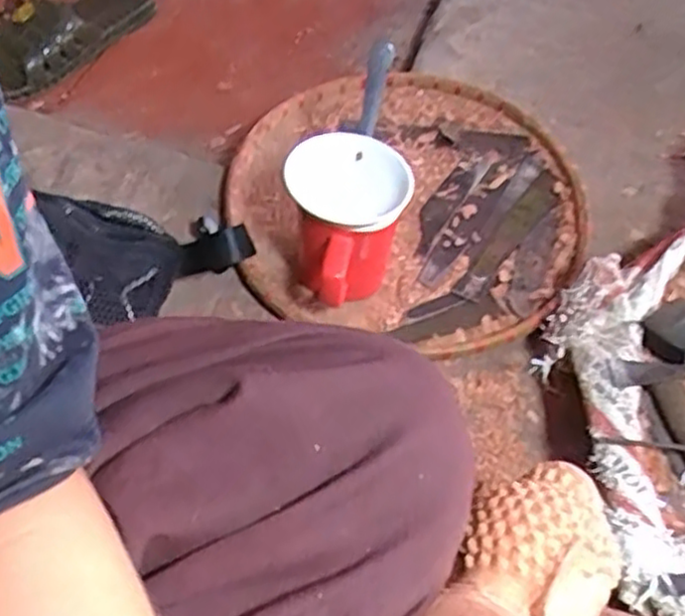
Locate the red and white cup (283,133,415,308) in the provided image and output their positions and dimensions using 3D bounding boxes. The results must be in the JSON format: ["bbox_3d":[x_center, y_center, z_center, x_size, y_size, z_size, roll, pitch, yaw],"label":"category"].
[{"bbox_3d":[0.000,-0.054,0.557,0.088,0.105,0.130,8,57,2],"label":"red and white cup"}]

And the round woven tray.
[{"bbox_3d":[0.059,-0.098,0.660,0.284,0.049,0.311,2,57,-2],"label":"round woven tray"}]

